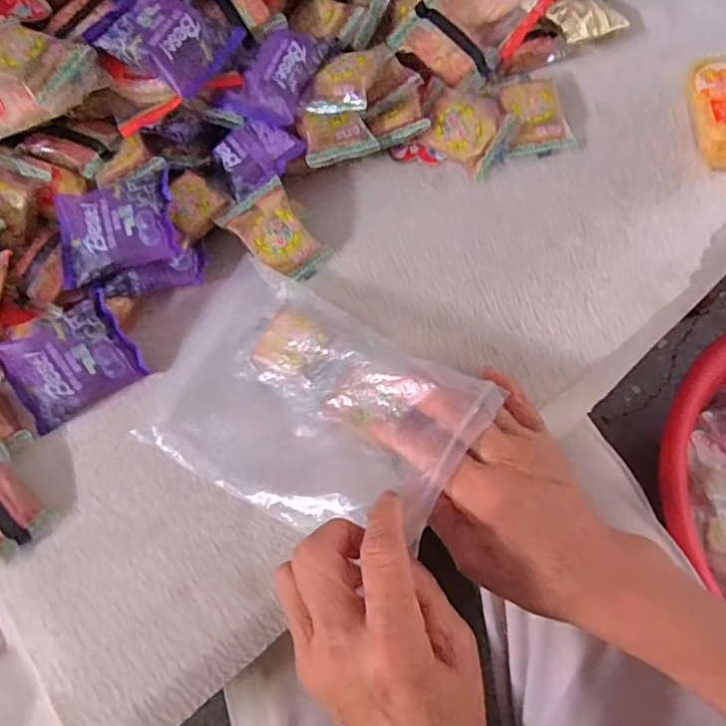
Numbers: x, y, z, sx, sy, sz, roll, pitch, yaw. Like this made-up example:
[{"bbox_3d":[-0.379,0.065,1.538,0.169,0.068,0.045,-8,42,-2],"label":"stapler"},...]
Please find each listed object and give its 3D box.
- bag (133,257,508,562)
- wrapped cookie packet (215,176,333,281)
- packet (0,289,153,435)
[{"bbox_3d":[-0.038,0.022,0.346,0.196,0.020,0.127,25,81,29],"label":"bag"},{"bbox_3d":[-0.059,-0.088,0.400,0.047,0.015,0.066,-39,90,-8],"label":"wrapped cookie packet"},{"bbox_3d":[-0.188,0.001,0.373,0.078,0.061,0.015,-29,22,-5],"label":"packet"}]

